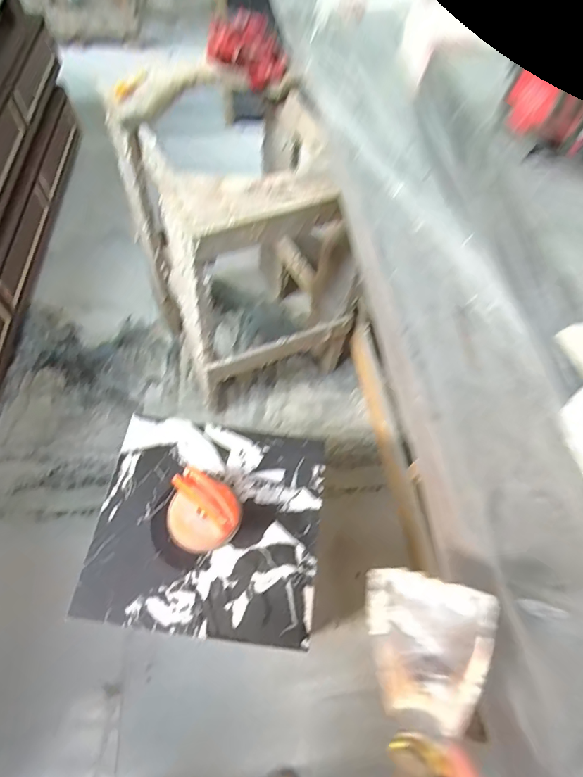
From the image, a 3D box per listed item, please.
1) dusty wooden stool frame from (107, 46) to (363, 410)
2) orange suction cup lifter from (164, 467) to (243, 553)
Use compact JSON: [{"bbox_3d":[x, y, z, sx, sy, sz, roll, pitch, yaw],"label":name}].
[{"bbox_3d":[-0.114,-0.319,1.139,0.424,0.756,0.443,-21,65,-16],"label":"dusty wooden stool frame"},{"bbox_3d":[-0.141,0.193,0.686,0.115,0.066,0.112,1,61,-2],"label":"orange suction cup lifter"}]

